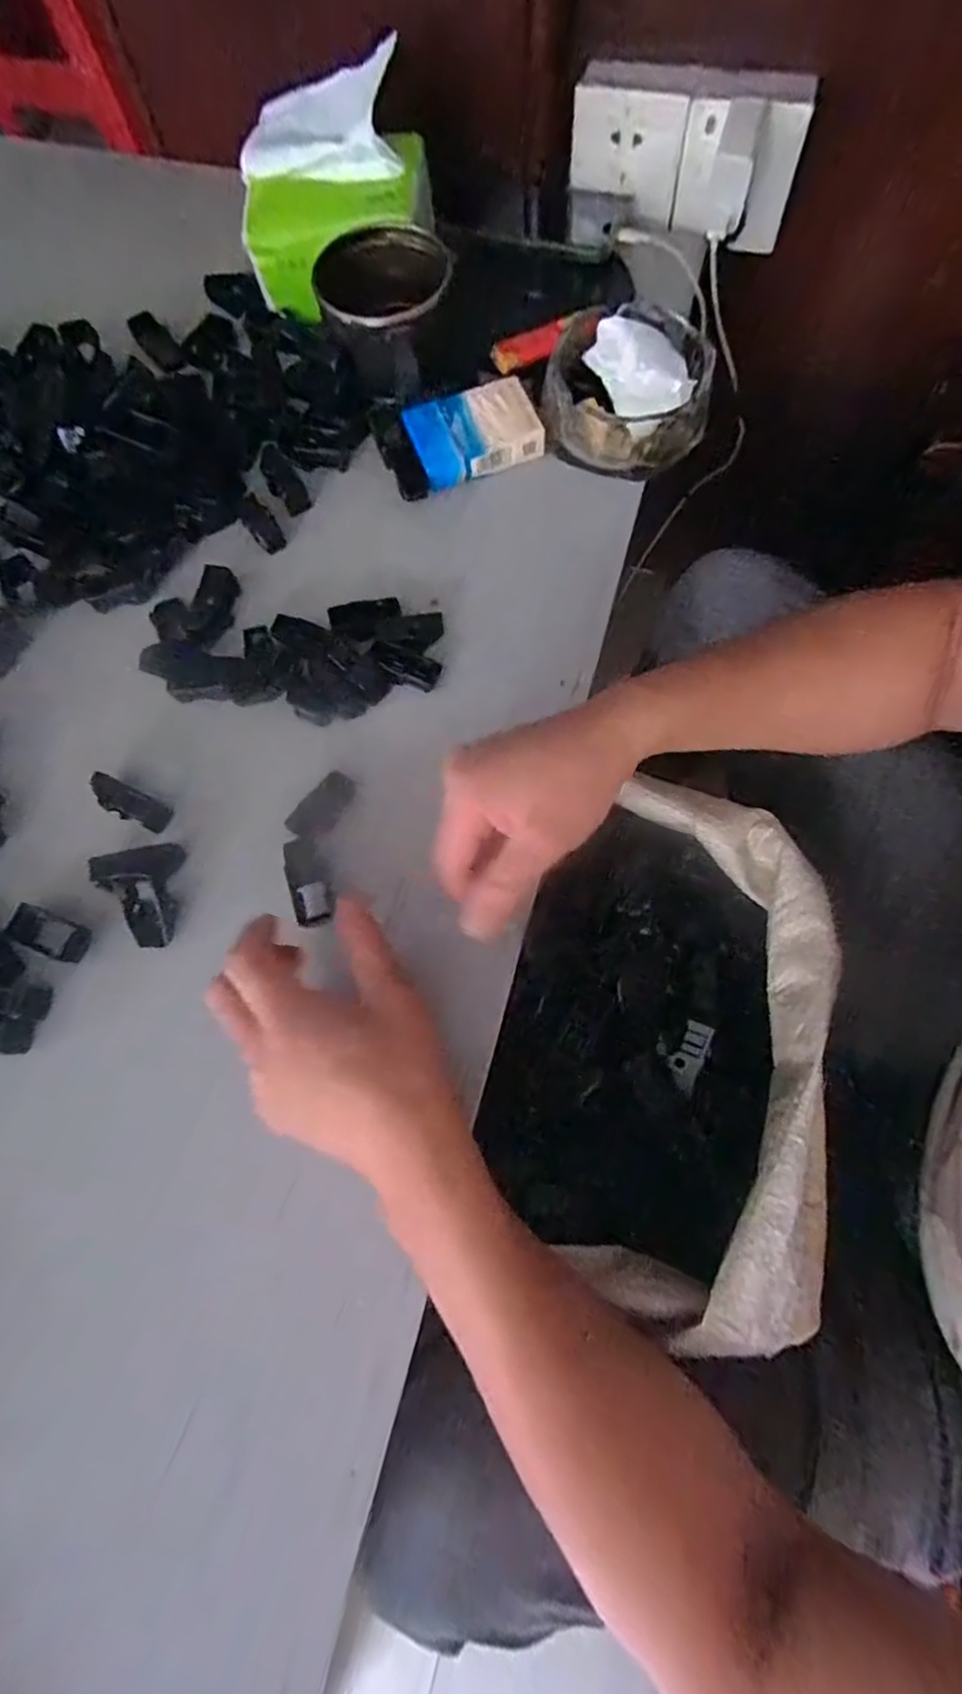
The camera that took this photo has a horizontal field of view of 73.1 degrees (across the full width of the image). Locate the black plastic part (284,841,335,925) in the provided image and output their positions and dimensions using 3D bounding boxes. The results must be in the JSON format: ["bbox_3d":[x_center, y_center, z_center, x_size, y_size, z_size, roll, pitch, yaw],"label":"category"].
[{"bbox_3d":[-0.101,0.020,0.377,0.020,0.010,0.050,-19,73,-3],"label":"black plastic part"}]

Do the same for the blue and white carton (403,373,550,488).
[{"bbox_3d":[-0.004,-0.300,0.466,0.089,0.020,0.060,-20,73,-3],"label":"blue and white carton"}]

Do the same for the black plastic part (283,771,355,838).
[{"bbox_3d":[-0.095,-0.025,0.393,0.021,0.010,0.047,30,77,11],"label":"black plastic part"}]

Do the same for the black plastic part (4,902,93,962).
[{"bbox_3d":[-0.254,0.050,0.380,0.048,0.008,0.022,21,75,9],"label":"black plastic part"}]

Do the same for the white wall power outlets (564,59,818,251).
[{"bbox_3d":[0.158,-0.541,0.507,0.176,0.090,0.028,13,74,7],"label":"white wall power outlets"}]

